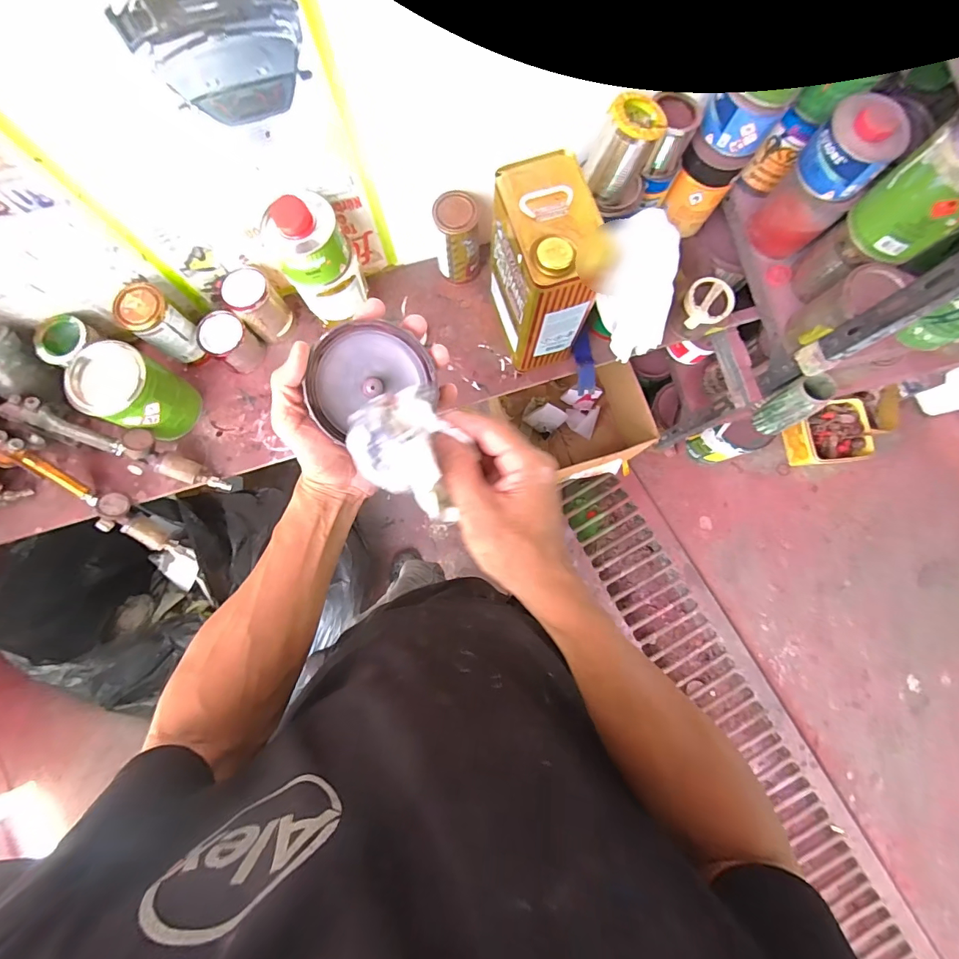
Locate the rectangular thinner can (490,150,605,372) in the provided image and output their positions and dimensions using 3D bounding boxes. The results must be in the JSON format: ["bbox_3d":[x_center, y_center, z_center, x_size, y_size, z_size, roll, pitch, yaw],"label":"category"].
[{"bbox_3d":[0.087,-0.289,0.621,0.120,0.233,0.169,-9,80,-3],"label":"rectangular thinner can"}]

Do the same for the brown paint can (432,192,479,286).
[{"bbox_3d":[-0.035,-0.386,0.698,0.068,0.128,0.067,0,80,-1],"label":"brown paint can"}]

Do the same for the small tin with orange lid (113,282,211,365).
[{"bbox_3d":[-0.484,-0.233,0.671,0.070,0.130,0.066,0,80,-1],"label":"small tin with orange lid"}]

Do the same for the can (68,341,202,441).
[{"bbox_3d":[-0.516,-0.129,0.649,0.099,0.124,0.103,0,80,-1],"label":"can"}]

